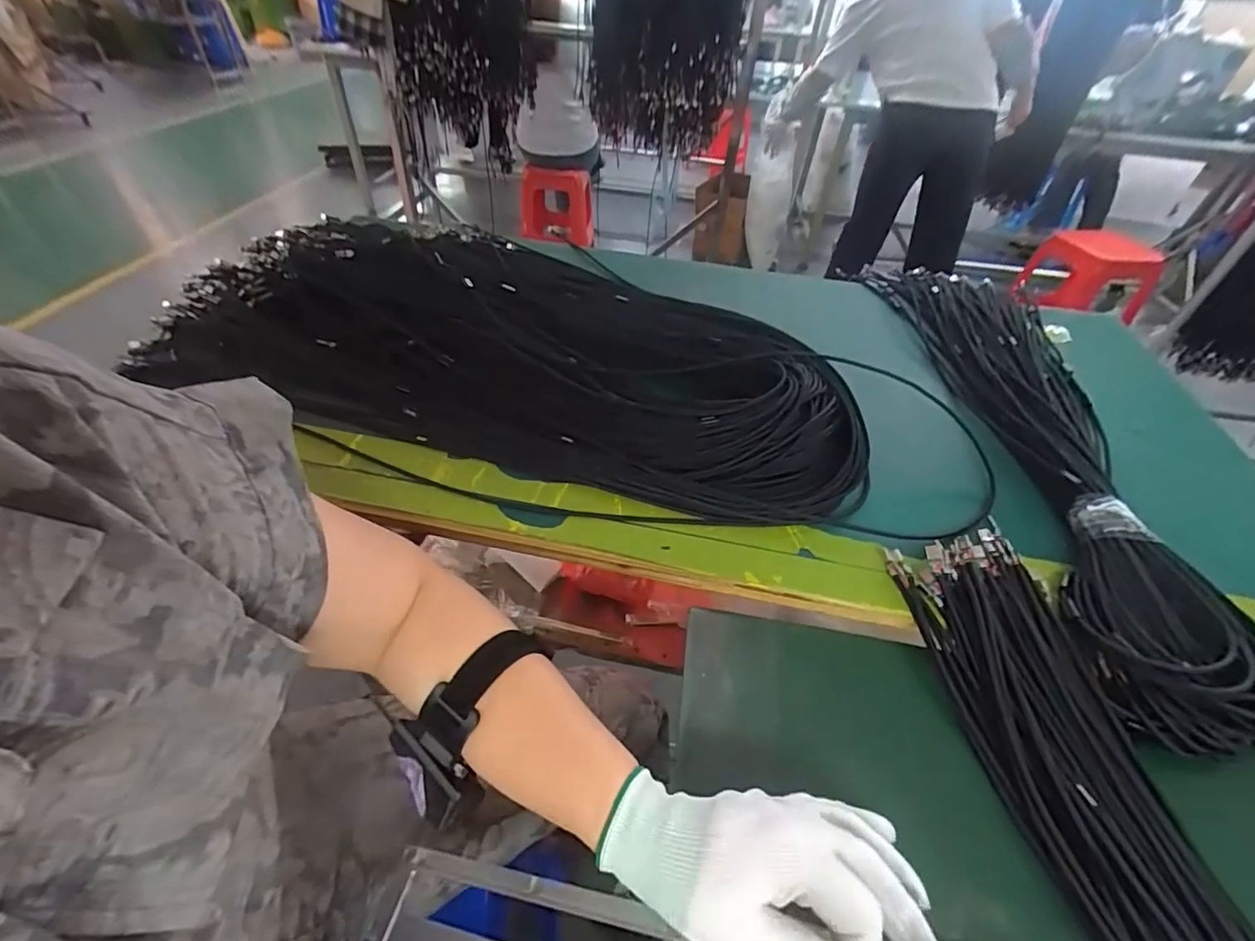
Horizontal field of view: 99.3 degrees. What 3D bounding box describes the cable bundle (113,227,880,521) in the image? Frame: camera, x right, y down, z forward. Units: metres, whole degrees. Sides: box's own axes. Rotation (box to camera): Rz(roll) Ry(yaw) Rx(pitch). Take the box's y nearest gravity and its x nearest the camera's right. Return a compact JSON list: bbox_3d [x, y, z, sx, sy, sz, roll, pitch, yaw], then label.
[{"bbox_3d":[-0.131,-0.184,0.627,0.783,0.078,0.424,13,45,9],"label":"cable bundle"}]

